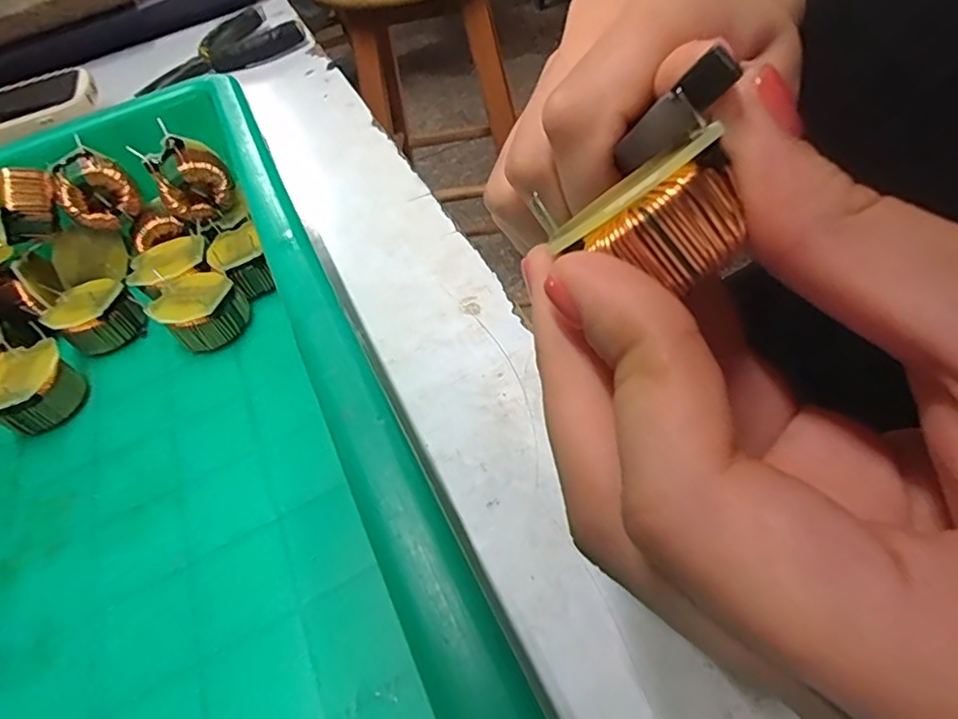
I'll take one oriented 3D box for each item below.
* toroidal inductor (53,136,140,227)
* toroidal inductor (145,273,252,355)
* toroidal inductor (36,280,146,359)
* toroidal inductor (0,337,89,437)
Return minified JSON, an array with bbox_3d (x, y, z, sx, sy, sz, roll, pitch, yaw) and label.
[{"bbox_3d":[-0.155,-0.069,0.224,0.025,0.027,0.018,-31,50,-15],"label":"toroidal inductor"},{"bbox_3d":[-0.105,-0.018,0.208,0.028,0.019,0.027,-6,48,7],"label":"toroidal inductor"},{"bbox_3d":[-0.154,-0.017,0.219,0.031,0.021,0.025,16,54,25],"label":"toroidal inductor"},{"bbox_3d":[-0.158,0.011,0.197,0.029,0.019,0.028,31,62,33],"label":"toroidal inductor"}]

